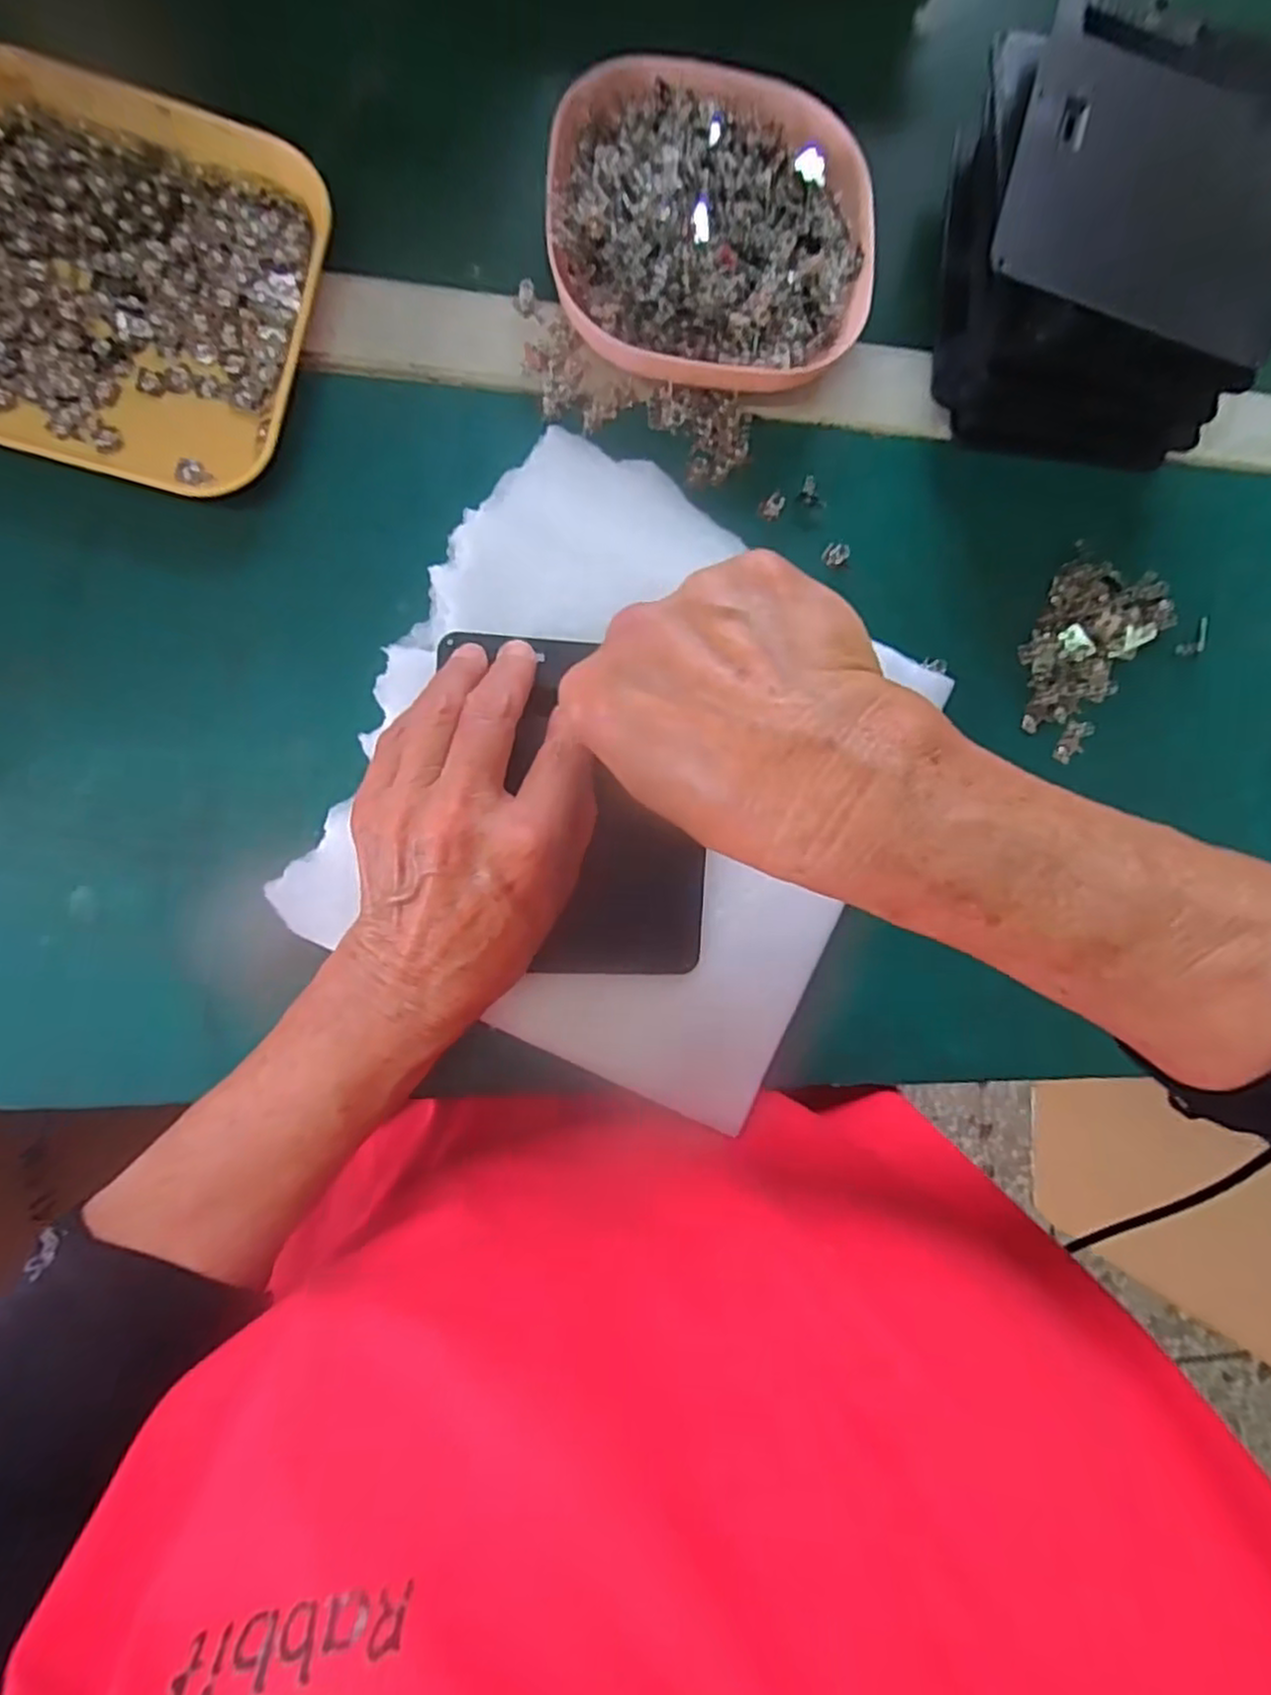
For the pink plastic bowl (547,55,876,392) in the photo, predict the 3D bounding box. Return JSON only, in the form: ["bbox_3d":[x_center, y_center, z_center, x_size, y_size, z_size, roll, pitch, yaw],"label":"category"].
[{"bbox_3d":[0.033,-0.264,0.316,0.135,0.021,0.128,-1,93,-9],"label":"pink plastic bowl"}]

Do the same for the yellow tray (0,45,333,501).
[{"bbox_3d":[-0.203,-0.219,0.291,0.144,0.016,0.144,14,91,-10],"label":"yellow tray"}]

